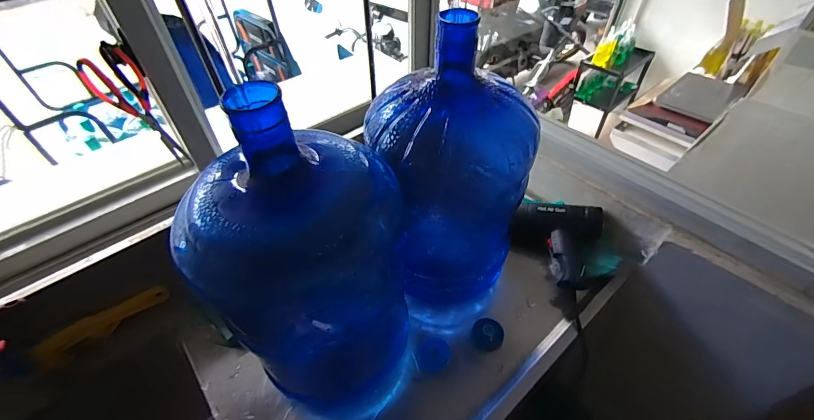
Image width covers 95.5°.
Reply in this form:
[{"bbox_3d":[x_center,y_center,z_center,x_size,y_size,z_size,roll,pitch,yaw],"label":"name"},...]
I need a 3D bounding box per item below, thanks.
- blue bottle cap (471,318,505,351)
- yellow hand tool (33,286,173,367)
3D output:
[{"bbox_3d":[0.149,0.234,0.688,0.056,0.041,0.052,-1,47,1],"label":"blue bottle cap"},{"bbox_3d":[-0.563,0.208,0.693,0.020,0.061,0.205,31,55,27],"label":"yellow hand tool"}]

